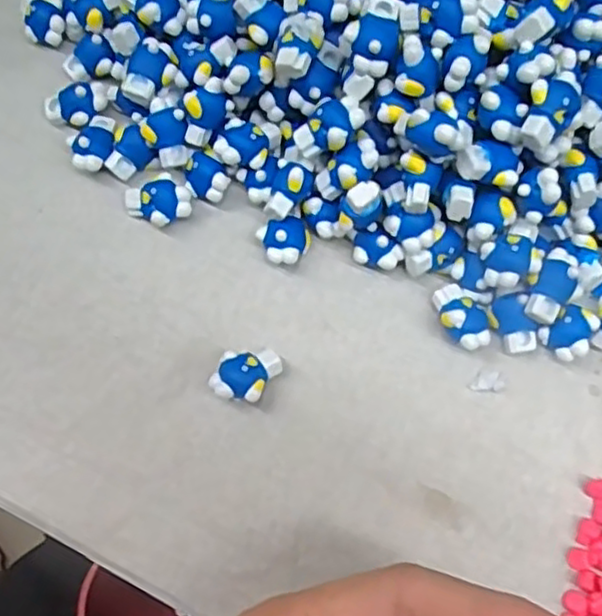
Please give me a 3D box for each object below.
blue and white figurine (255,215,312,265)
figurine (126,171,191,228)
[{"bbox_3d":[-0.005,-0.022,0.224,0.016,0.013,0.014,-27,75,-6],"label":"blue and white figurine"},{"bbox_3d":[-0.047,-0.035,0.230,0.021,0.009,0.015,-21,75,-4],"label":"figurine"}]

